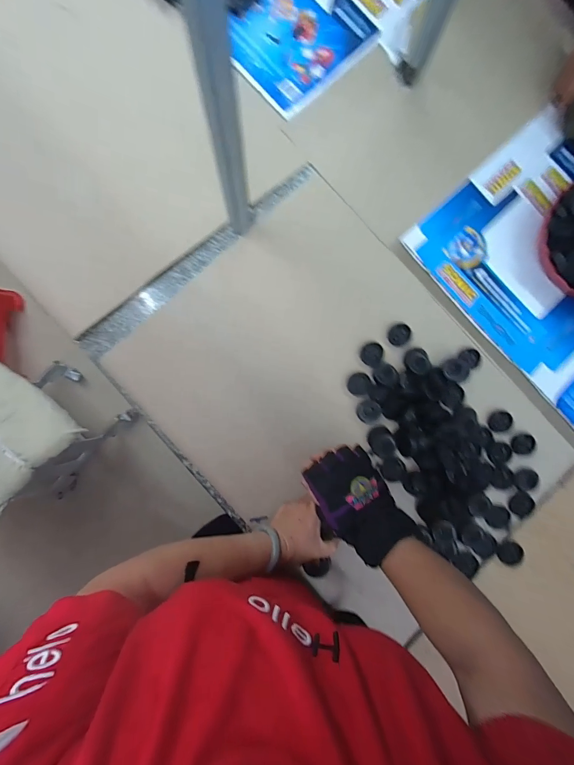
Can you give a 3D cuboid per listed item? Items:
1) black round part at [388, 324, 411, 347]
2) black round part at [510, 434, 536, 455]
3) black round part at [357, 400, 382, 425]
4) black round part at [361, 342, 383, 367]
[{"bbox_3d":[0.207,-0.088,0.636,0.041,0.009,0.038,0,86,-3],"label":"black round part"},{"bbox_3d":[0.431,0.111,0.629,0.036,0.012,0.038,0,86,-3],"label":"black round part"},{"bbox_3d":[0.148,0.054,0.618,0.038,0.018,0.046,-38,89,-4],"label":"black round part"},{"bbox_3d":[0.155,-0.051,0.630,0.037,0.012,0.042,12,86,-2],"label":"black round part"}]

